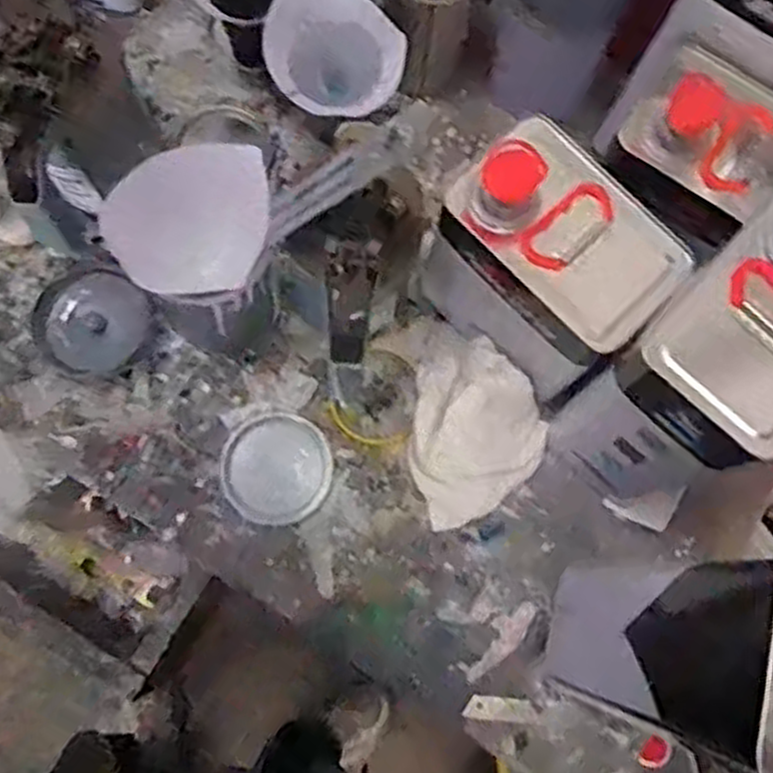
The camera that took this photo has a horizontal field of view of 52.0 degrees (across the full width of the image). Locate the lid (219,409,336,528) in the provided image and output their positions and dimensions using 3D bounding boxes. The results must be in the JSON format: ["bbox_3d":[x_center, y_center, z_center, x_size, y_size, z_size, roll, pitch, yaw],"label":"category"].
[{"bbox_3d":[-0.095,0.072,0.689,0.093,0.013,0.094,0,77,-2],"label":"lid"}]

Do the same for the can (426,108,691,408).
[{"bbox_3d":[0.121,-0.092,0.627,0.160,0.210,0.104,39,78,7],"label":"can"}]

